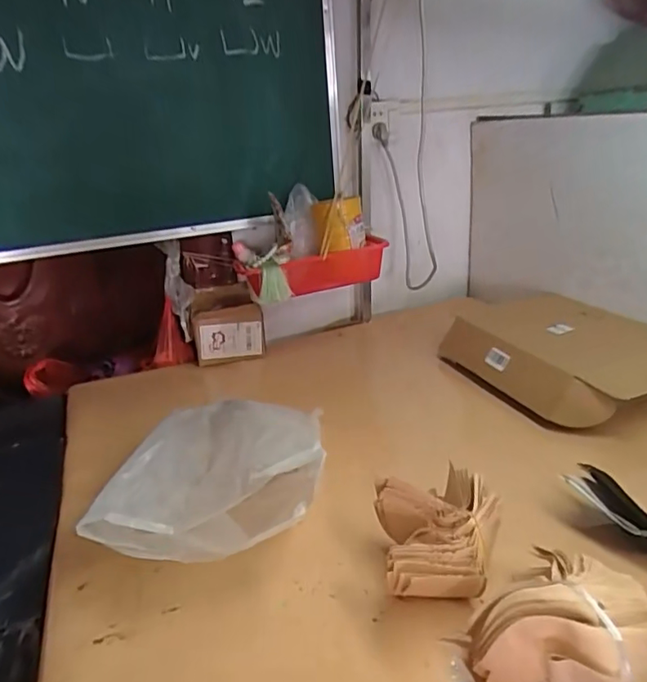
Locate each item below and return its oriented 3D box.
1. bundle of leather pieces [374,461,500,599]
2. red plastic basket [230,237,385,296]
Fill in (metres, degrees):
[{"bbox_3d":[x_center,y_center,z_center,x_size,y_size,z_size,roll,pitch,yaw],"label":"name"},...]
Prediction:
[{"bbox_3d":[0.123,0.216,0.587,0.132,0.086,0.140,-7,21,-5],"label":"bundle of leather pieces"},{"bbox_3d":[-0.030,-0.158,1.137,0.293,0.083,0.194,-8,22,-8],"label":"red plastic basket"}]

